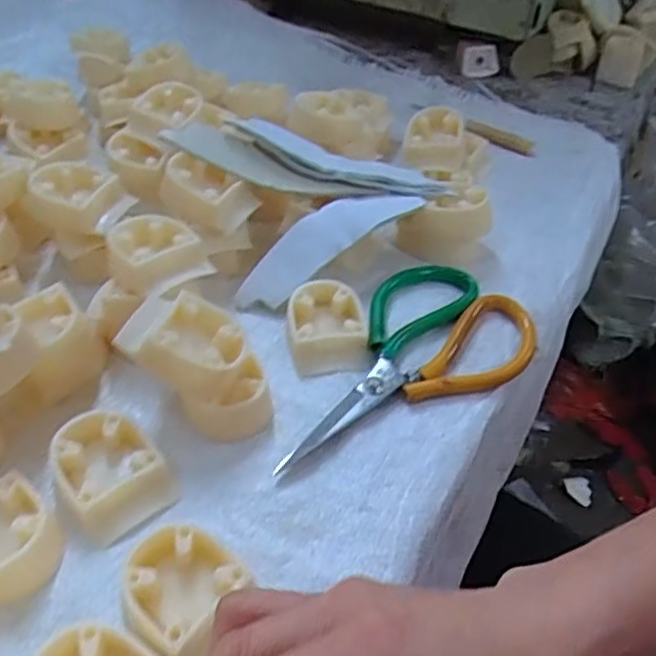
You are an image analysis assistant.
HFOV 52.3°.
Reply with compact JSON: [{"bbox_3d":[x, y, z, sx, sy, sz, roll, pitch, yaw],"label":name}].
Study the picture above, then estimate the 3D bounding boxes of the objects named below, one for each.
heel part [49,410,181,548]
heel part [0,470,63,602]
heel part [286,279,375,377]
[{"bbox_3d":[-0.106,0.070,0.326,0.045,0.022,0.058,-27,52,-28],"label":"heel part"},{"bbox_3d":[-0.147,0.096,0.301,0.043,0.021,0.050,-32,54,-31],"label":"heel part"},{"bbox_3d":[0.000,-0.002,0.404,0.047,0.021,0.057,-6,45,-10],"label":"heel part"}]

